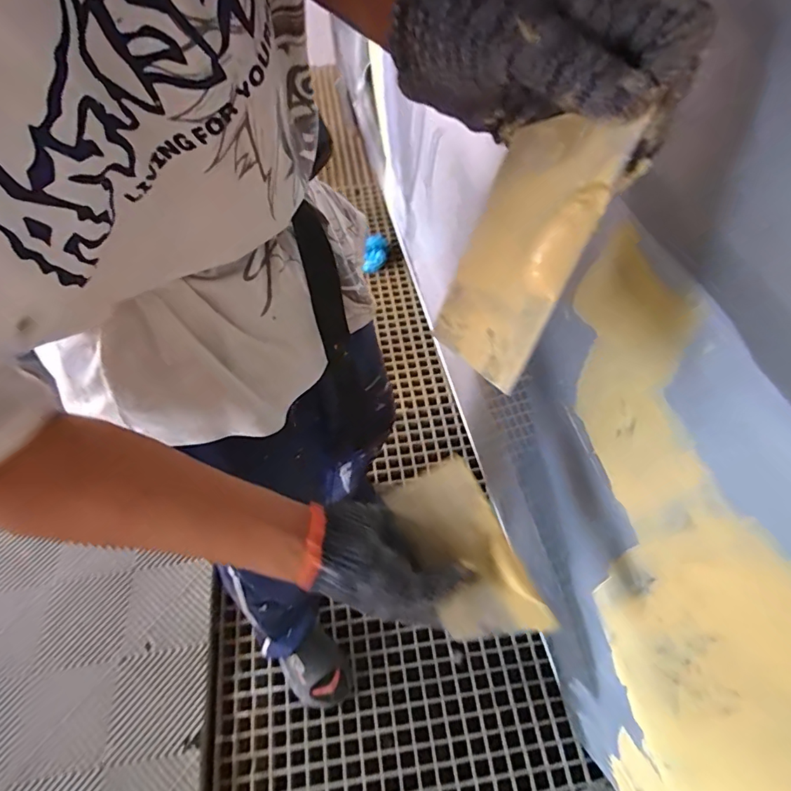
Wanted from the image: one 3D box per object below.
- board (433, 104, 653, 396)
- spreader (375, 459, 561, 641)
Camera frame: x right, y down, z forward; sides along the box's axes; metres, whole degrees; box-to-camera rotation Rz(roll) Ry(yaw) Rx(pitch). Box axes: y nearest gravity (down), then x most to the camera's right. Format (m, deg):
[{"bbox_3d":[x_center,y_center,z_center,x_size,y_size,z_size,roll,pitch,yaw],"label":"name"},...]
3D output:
[{"bbox_3d":[0.061,-0.074,0.252,0.012,0.129,0.073,3,29,-36],"label":"board"},{"bbox_3d":[0.053,0.123,0.382,0.069,0.026,0.143,-25,64,-16],"label":"spreader"}]

